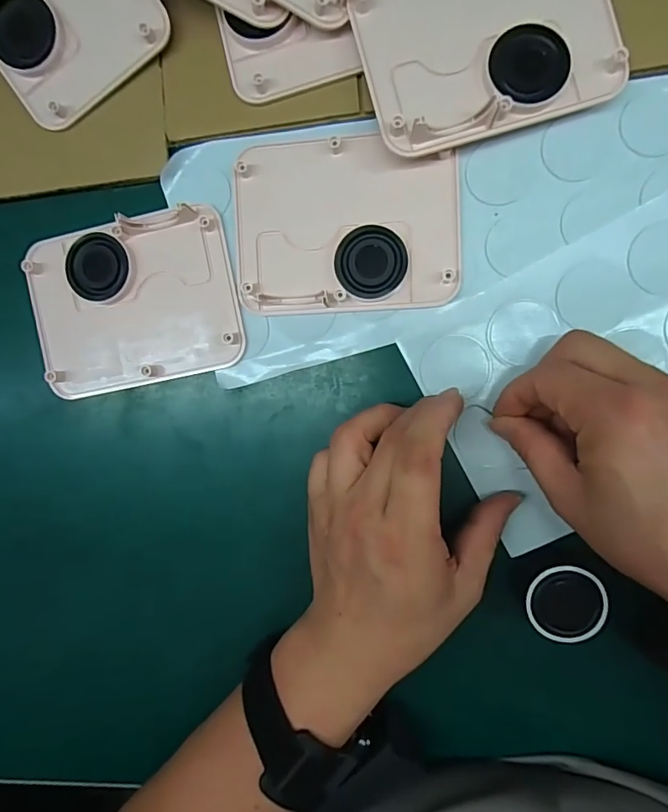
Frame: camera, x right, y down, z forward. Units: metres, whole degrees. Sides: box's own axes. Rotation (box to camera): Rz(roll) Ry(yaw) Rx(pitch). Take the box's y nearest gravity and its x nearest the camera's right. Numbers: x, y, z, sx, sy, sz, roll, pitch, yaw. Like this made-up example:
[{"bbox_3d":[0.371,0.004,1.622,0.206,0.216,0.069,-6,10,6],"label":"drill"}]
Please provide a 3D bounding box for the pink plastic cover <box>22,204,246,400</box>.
[{"bbox_3d":[-0.120,-0.060,0.285,0.124,0.012,0.093,-10,92,7],"label":"pink plastic cover"}]

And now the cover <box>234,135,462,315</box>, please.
[{"bbox_3d":[0.006,-0.101,0.270,0.124,0.009,0.094,-2,93,6],"label":"cover"}]

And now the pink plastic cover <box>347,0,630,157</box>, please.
[{"bbox_3d":[0.077,-0.189,0.245,0.125,0.010,0.096,-14,88,3],"label":"pink plastic cover"}]

